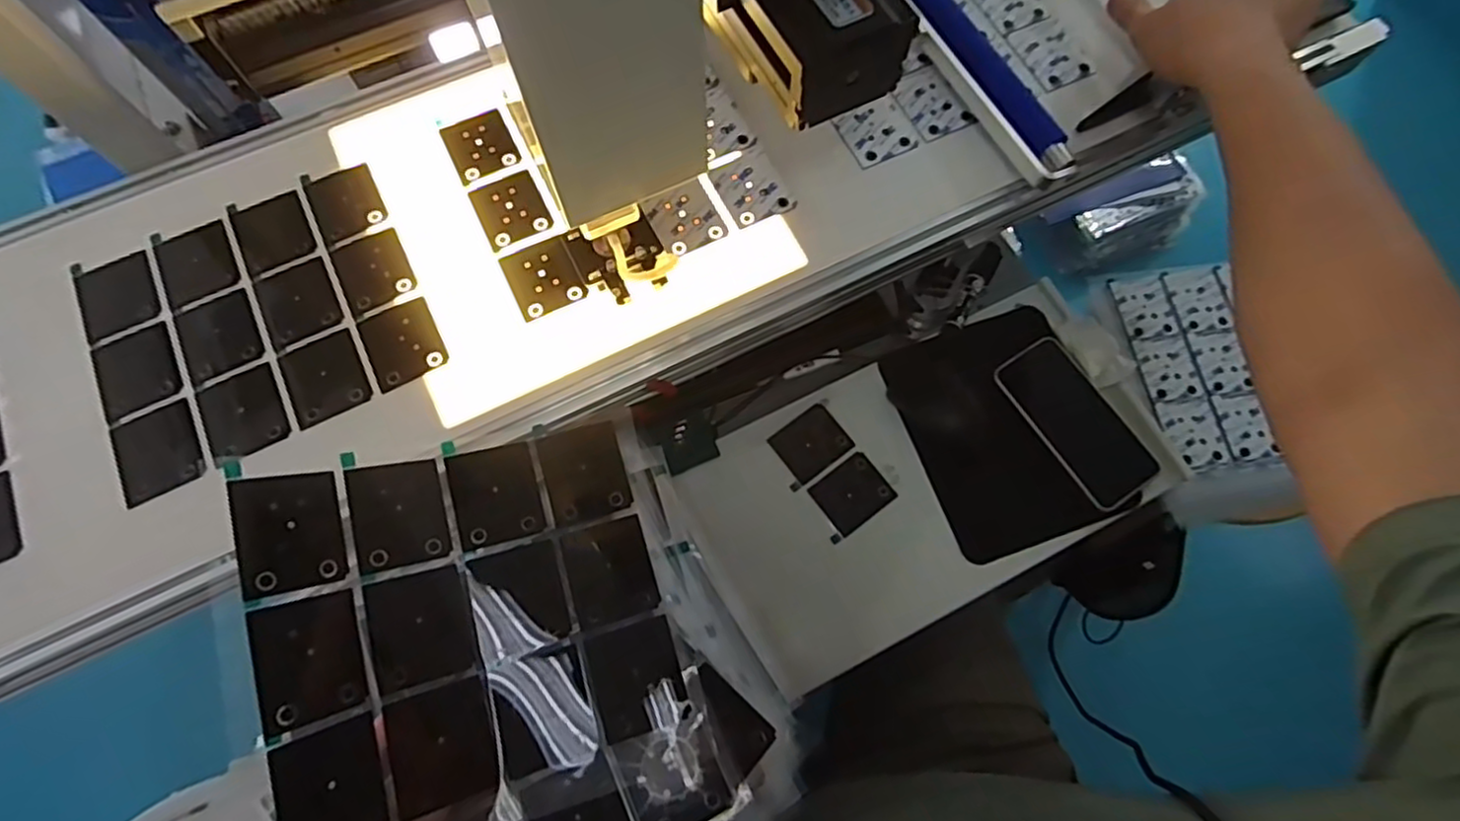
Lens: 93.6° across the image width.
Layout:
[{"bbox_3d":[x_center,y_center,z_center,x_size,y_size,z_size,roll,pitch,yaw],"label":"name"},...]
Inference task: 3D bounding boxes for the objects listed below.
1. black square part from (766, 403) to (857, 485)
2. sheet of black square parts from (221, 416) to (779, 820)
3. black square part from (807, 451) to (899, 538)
[{"bbox_3d":[0.078,0.030,0.648,0.066,0.007,0.055,-34,75,-13],"label":"black square part"},{"bbox_3d":[-0.132,0.143,0.405,0.229,0.100,0.271,-23,75,-8],"label":"sheet of black square parts"},{"bbox_3d":[0.113,0.076,0.629,0.065,0.005,0.054,-35,75,-13],"label":"black square part"}]

